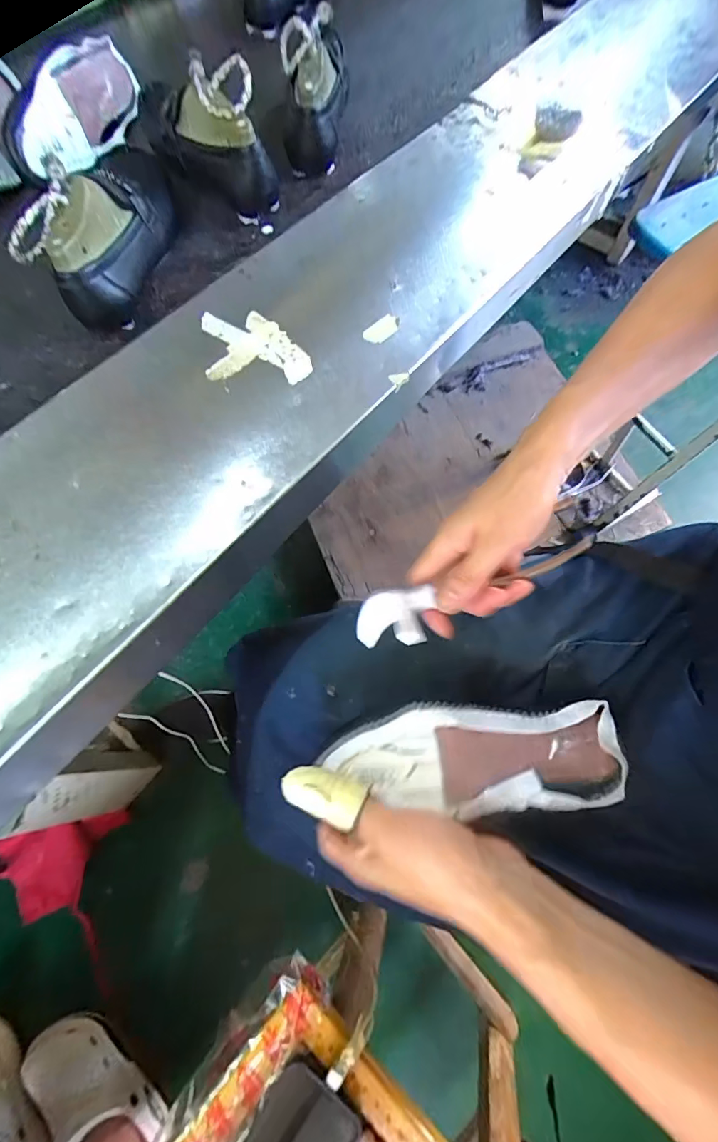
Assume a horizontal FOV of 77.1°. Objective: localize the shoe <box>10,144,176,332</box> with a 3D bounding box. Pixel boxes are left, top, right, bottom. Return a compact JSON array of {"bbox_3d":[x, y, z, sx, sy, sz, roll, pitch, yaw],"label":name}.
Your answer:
[{"bbox_3d":[-0.251,-0.354,0.453,0.077,0.099,0.202,14,68,7],"label":"shoe"}]

